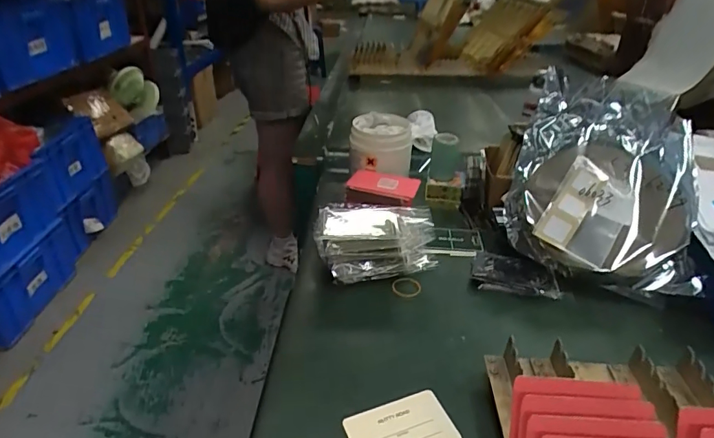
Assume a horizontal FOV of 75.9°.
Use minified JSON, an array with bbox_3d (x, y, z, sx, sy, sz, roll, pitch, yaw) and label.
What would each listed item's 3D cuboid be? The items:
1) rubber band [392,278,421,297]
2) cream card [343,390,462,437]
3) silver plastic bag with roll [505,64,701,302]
[{"bbox_3d":[0.057,0.078,0.524,0.033,0.005,0.035,1,31,0],"label":"rubber band"},{"bbox_3d":[0.036,0.174,0.374,0.084,0.004,0.053,-9,35,-20],"label":"cream card"},{"bbox_3d":[0.292,-0.052,0.558,0.194,0.054,0.269,5,66,18],"label":"silver plastic bag with roll"}]

